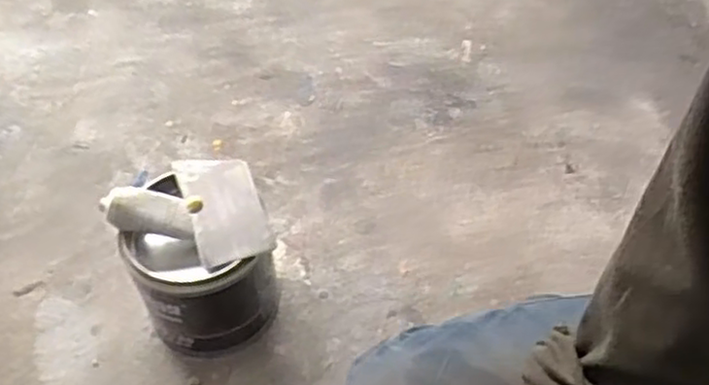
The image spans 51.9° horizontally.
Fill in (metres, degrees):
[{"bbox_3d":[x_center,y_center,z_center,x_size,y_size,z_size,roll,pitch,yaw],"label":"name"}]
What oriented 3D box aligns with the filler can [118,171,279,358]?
[{"bbox_3d":[-0.168,0.091,0.816,0.145,0.168,0.136,0,54,1],"label":"filler can"}]

